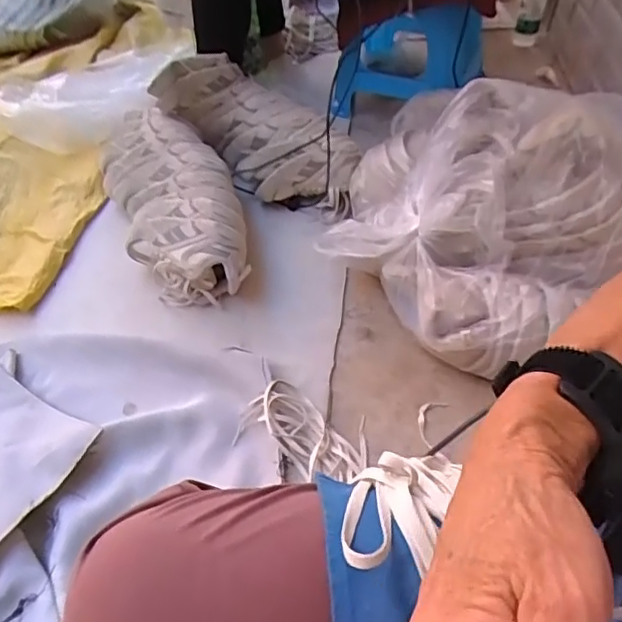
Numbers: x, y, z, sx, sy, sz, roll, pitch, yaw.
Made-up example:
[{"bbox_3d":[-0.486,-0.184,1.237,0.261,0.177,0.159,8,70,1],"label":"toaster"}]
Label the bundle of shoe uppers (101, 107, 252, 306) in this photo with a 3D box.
[{"bbox_3d":[-0.262,-0.216,1.088,0.204,0.133,0.500,-19,52,-17],"label":"bundle of shoe uppers"}]

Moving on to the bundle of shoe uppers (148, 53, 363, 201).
[{"bbox_3d":[-0.094,-0.362,1.165,0.405,0.162,0.191,35,58,14],"label":"bundle of shoe uppers"}]

